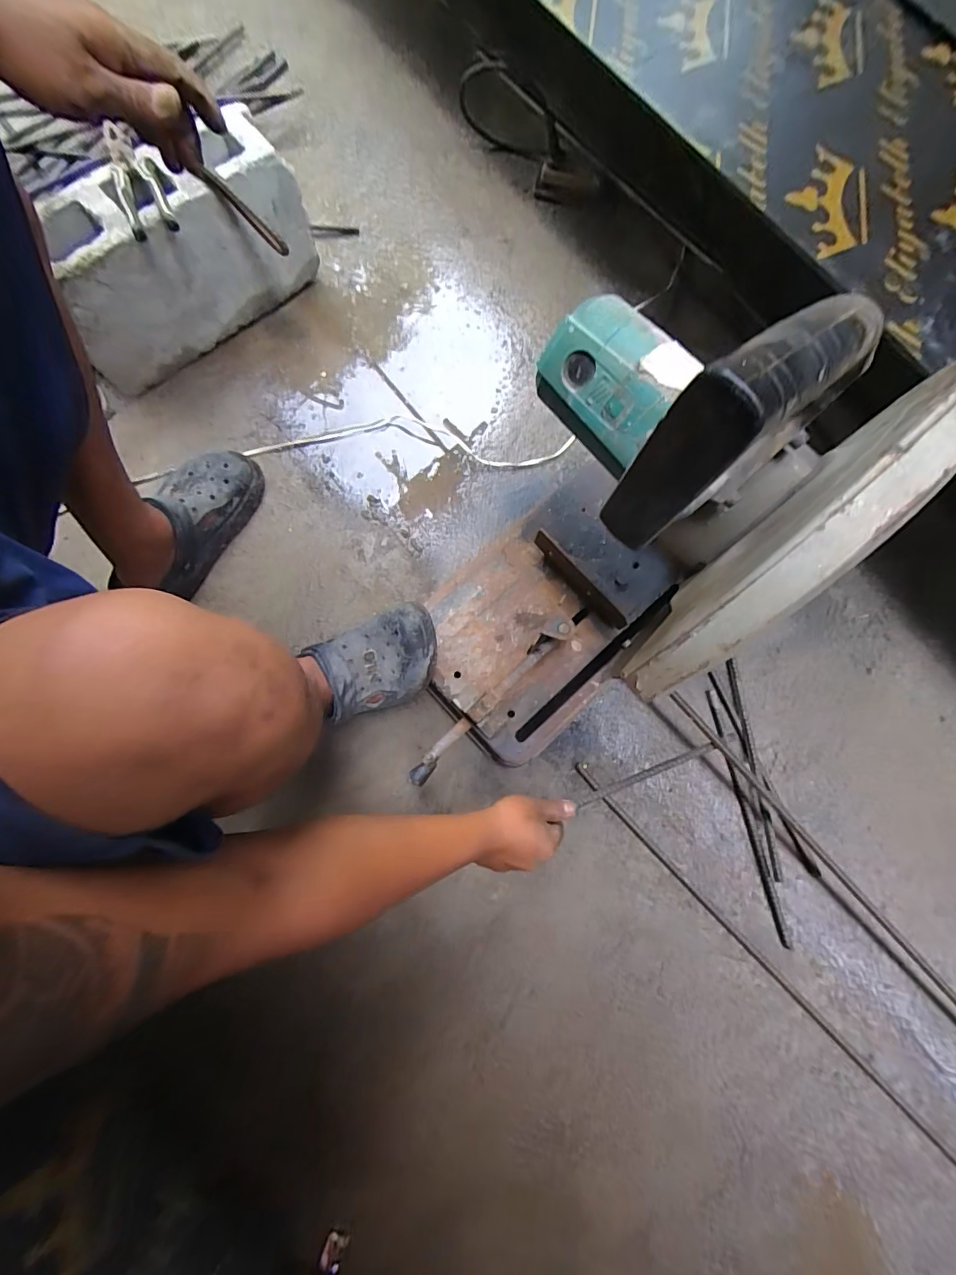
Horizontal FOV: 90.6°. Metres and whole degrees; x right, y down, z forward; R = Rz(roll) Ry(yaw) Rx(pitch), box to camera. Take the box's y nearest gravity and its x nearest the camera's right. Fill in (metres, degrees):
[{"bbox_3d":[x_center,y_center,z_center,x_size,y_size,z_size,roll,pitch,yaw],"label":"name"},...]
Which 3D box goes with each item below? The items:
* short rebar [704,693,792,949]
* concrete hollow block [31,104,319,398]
[{"bbox_3d":[0.394,0.258,0.695,0.013,0.012,0.362,-12,80,-4],"label":"short rebar"},{"bbox_3d":[-0.454,-0.578,0.725,0.389,0.216,0.131,-39,83,-8],"label":"concrete hollow block"}]

